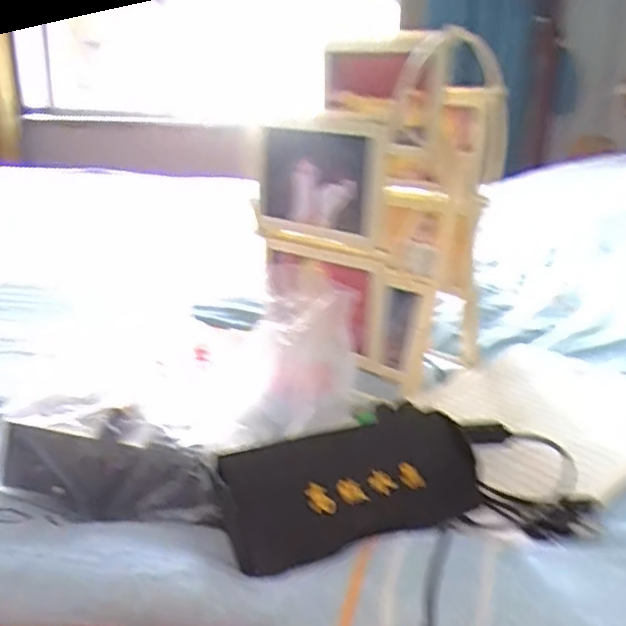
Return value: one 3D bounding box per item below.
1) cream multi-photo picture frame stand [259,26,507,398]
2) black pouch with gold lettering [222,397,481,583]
[{"bbox_3d":[0.064,-0.084,0.604,0.158,0.267,0.224,11,20,26],"label":"cream multi-photo picture frame stand"},{"bbox_3d":[0.028,0.094,0.373,0.162,0.020,0.068,-11,66,-29],"label":"black pouch with gold lettering"}]

